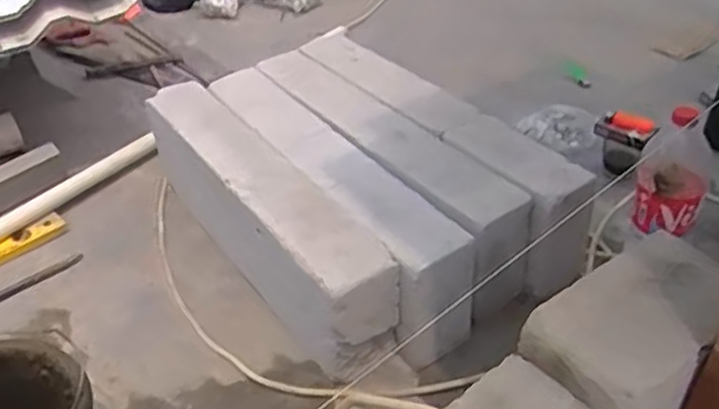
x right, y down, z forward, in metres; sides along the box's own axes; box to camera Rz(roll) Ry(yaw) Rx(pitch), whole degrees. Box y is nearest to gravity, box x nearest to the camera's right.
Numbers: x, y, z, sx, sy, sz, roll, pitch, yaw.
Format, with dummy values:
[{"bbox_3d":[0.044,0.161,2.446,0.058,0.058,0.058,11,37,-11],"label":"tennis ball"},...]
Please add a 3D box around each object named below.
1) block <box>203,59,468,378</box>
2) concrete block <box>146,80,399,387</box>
[{"bbox_3d":[-0.060,-0.019,1.120,0.118,0.159,0.595,-26,44,-27],"label":"block"},{"bbox_3d":[-0.164,0.015,1.115,0.102,0.199,0.607,-25,43,-27],"label":"concrete block"}]

